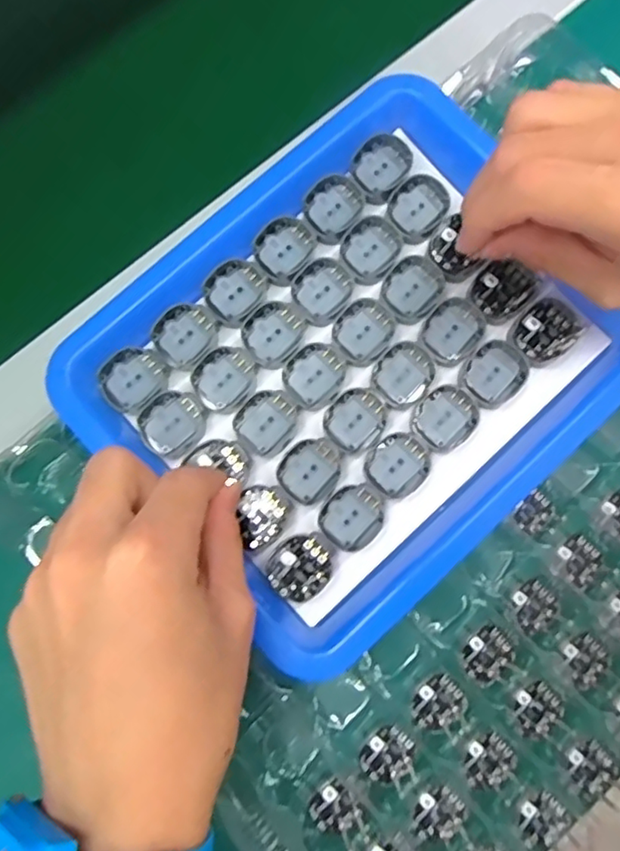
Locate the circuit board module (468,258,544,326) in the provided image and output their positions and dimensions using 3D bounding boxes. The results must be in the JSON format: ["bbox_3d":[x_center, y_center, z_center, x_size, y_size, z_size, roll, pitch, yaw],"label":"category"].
[{"bbox_3d":[0.085,-0.060,0.256,0.030,0.004,0.024,-42,81,-6],"label":"circuit board module"}]

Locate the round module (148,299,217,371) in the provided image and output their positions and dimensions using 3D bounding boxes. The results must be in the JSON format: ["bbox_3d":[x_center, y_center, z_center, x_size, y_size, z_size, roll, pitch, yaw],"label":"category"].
[{"bbox_3d":[-0.055,-0.040,0.254,0.026,0.005,0.027,0,79,1],"label":"round module"}]

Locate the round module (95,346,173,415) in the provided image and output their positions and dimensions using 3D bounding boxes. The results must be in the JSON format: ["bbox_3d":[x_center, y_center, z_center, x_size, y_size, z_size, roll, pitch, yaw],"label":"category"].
[{"bbox_3d":[-0.076,-0.020,0.250,0.025,0.007,0.028,37,82,8],"label":"round module"}]

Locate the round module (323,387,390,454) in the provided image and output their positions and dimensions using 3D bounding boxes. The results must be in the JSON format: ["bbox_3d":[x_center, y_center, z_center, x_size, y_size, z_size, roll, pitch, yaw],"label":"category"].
[{"bbox_3d":[0.020,-0.002,0.250,0.026,0.005,0.023,-41,81,-6],"label":"round module"}]

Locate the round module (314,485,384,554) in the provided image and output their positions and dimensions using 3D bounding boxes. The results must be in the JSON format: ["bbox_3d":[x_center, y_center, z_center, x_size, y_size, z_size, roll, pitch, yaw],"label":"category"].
[{"bbox_3d":[0.018,0.037,0.243,0.025,0.004,0.028,41,83,8],"label":"round module"}]

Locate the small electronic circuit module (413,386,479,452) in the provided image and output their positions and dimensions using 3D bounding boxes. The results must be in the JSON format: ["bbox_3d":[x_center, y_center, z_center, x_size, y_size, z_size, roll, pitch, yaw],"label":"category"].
[{"bbox_3d":[0.058,-0.003,0.252,0.025,0.006,0.027,40,83,8],"label":"small electronic circuit module"}]

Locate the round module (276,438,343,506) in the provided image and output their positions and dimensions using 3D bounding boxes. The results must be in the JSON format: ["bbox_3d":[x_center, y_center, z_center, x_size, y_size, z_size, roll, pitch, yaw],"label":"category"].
[{"bbox_3d":[0.001,0.019,0.248,0.024,0.006,0.027,40,83,8],"label":"round module"}]

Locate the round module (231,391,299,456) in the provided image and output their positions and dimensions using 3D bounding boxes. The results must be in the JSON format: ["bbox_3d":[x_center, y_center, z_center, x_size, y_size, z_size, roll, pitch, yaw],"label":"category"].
[{"bbox_3d":[-0.018,-0.001,0.248,0.025,0.004,0.027,0,79,1],"label":"round module"}]

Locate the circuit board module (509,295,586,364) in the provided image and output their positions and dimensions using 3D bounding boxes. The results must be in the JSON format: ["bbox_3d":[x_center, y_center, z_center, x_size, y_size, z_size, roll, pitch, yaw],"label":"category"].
[{"bbox_3d":[0.102,-0.042,0.253,0.029,0.004,0.025,-41,81,-6],"label":"circuit board module"}]

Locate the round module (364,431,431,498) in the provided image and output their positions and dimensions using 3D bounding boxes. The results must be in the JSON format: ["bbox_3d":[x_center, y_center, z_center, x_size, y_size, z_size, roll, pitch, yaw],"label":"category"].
[{"bbox_3d":[0.037,0.016,0.246,0.025,0.004,0.026,0,79,1],"label":"round module"}]

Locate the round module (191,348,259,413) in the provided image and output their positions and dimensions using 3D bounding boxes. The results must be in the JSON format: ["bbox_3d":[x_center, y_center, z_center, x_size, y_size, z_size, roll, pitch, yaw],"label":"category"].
[{"bbox_3d":[-0.037,-0.020,0.253,0.025,0.006,0.027,0,79,1],"label":"round module"}]

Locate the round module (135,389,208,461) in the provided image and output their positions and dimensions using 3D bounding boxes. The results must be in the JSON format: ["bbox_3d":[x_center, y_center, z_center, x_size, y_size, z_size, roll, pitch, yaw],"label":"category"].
[{"bbox_3d":[-0.058,-0.001,0.249,0.027,0.006,0.028,0,79,1],"label":"round module"}]

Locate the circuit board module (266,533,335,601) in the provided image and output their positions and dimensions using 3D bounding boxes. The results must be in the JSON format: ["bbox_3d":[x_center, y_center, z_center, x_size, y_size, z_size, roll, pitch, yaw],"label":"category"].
[{"bbox_3d":[-0.004,0.058,0.238,0.027,0.004,0.025,-41,81,-6],"label":"circuit board module"}]

